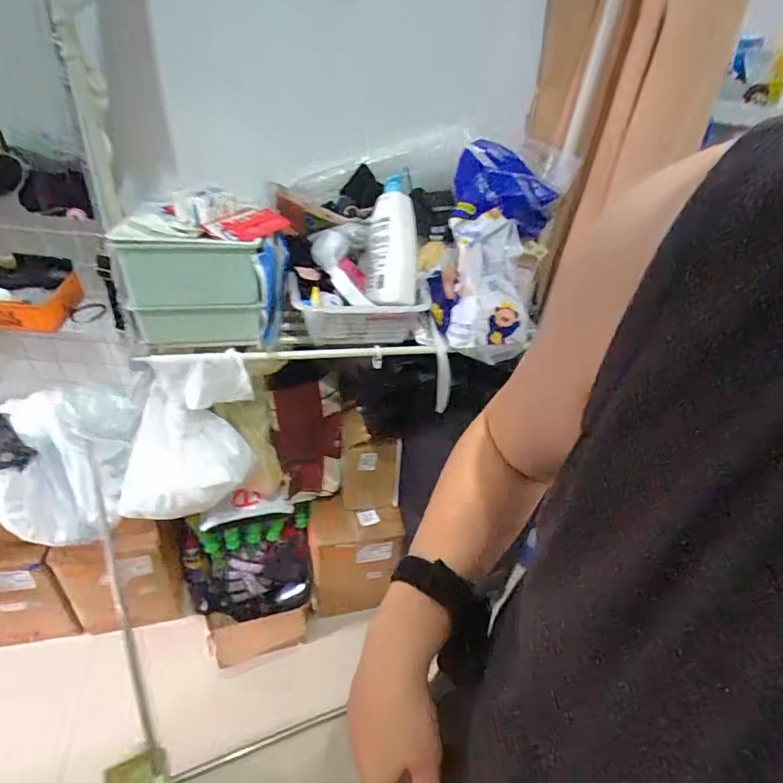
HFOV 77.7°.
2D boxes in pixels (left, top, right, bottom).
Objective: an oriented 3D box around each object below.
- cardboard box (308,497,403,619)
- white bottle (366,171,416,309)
[{"bbox_3d":[-0.123,0.497,1.424,0.235,0.393,0.143,-4,38,-14],"label":"cardboard box"},{"bbox_3d":[0.006,-0.299,0.975,0.097,0.077,0.274,4,78,-5],"label":"white bottle"}]

